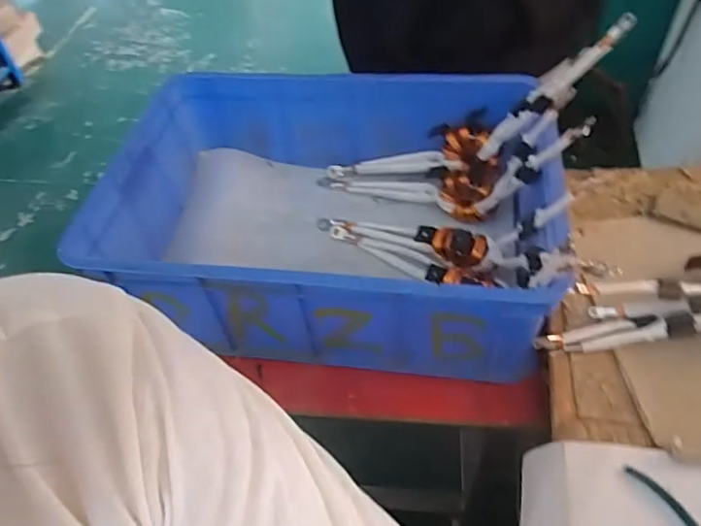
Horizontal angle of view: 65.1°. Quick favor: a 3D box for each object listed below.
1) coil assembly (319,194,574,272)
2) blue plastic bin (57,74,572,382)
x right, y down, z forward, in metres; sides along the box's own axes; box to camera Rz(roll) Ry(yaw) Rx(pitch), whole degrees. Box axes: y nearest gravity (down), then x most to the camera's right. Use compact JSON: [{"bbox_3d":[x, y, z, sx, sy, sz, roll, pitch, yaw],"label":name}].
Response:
[{"bbox_3d":[0.119,-0.034,0.777,0.434,0.094,0.069,8,45,49],"label":"coil assembly"},{"bbox_3d":[-0.033,-0.080,0.820,0.609,0.194,0.423,4,51,9],"label":"blue plastic bin"}]

